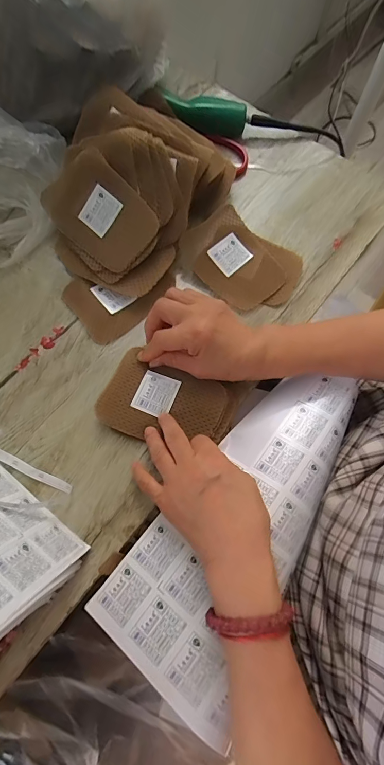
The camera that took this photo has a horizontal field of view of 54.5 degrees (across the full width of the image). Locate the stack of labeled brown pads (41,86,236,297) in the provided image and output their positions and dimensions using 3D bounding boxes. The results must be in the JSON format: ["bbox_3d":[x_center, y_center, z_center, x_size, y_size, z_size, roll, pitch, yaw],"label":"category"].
[{"bbox_3d":[-0.078,-0.233,0.448,0.175,0.089,0.222,26,73,8],"label":"stack of labeled brown pads"}]

